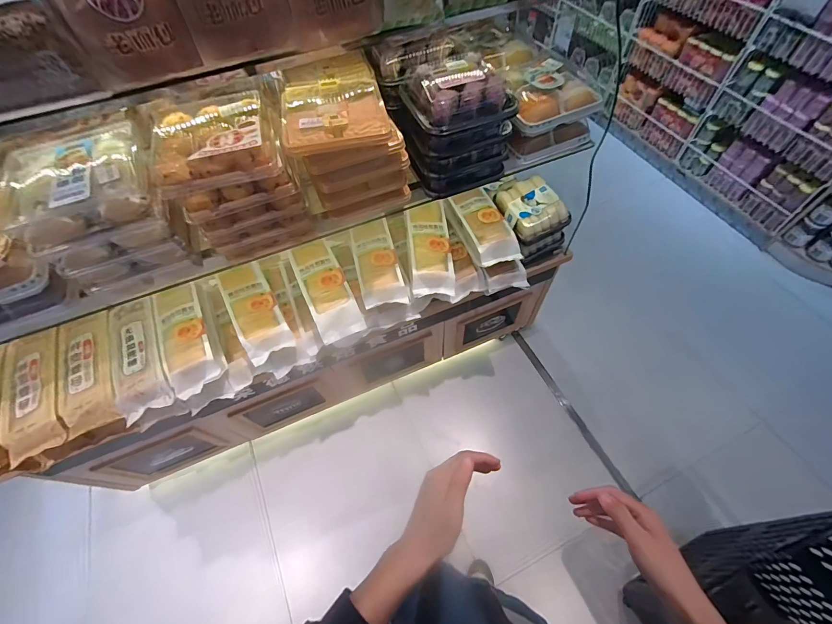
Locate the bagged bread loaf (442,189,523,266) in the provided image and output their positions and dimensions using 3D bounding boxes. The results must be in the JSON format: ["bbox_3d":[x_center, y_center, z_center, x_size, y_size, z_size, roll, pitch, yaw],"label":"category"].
[{"bbox_3d":[0.198,-0.253,1.076,0.127,0.068,0.276,-20,59,-9],"label":"bagged bread loaf"}]

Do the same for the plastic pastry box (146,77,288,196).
[{"bbox_3d":[-0.344,-0.296,0.622,0.197,0.066,0.186,-17,58,-7],"label":"plastic pastry box"}]

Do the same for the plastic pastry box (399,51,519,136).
[{"bbox_3d":[0.078,-0.432,0.719,0.188,0.068,0.167,-20,59,-9],"label":"plastic pastry box"}]

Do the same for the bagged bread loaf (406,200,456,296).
[{"bbox_3d":[0.035,-0.188,1.044,0.121,0.061,0.309,-6,58,0],"label":"bagged bread loaf"}]

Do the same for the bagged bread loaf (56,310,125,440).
[{"bbox_3d":[-0.774,0.138,0.867,0.112,0.064,0.296,-23,59,-11],"label":"bagged bread loaf"}]

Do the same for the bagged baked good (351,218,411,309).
[{"bbox_3d":[-0.105,-0.126,1.002,0.118,0.063,0.243,-13,58,-5],"label":"bagged baked good"}]

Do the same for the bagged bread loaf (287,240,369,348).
[{"bbox_3d":[-0.242,-0.063,0.976,0.112,0.072,0.282,-24,59,-11],"label":"bagged bread loaf"}]

